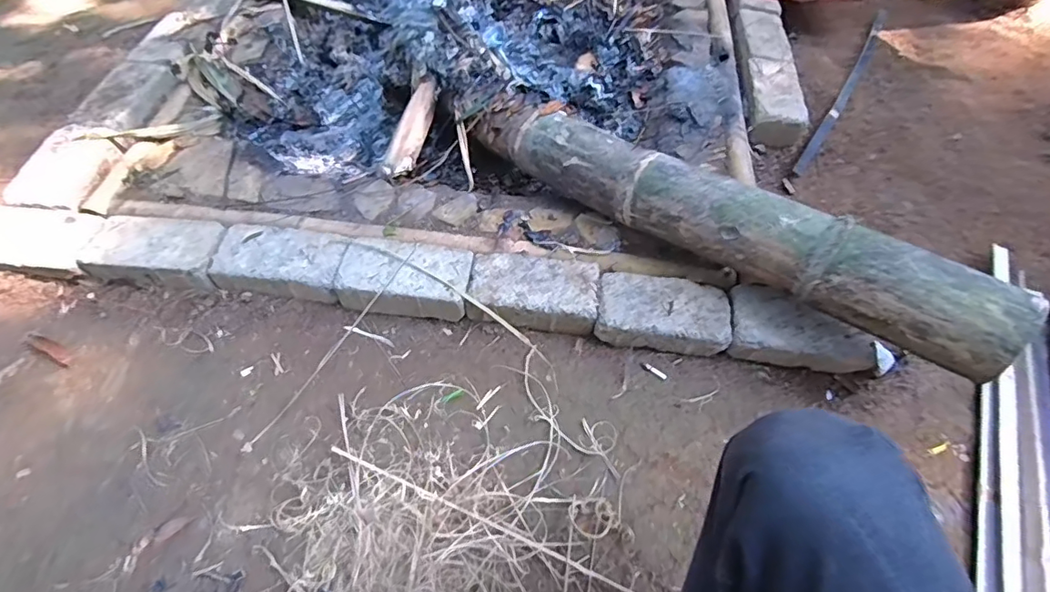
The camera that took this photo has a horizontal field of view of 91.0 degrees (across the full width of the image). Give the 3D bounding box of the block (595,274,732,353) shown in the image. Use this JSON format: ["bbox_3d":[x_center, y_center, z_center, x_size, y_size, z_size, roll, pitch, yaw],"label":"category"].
[{"bbox_3d":[0.220,0.034,0.840,0.201,0.075,0.102,8,57,4],"label":"block"}]

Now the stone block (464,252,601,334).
[{"bbox_3d":[0.015,-0.003,0.865,0.206,0.073,0.114,4,57,1],"label":"stone block"}]

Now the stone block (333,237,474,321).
[{"bbox_3d":[-0.195,-0.025,0.869,0.208,0.078,0.113,8,57,4],"label":"stone block"}]

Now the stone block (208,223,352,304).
[{"bbox_3d":[-0.406,-0.059,0.877,0.208,0.058,0.115,4,57,1],"label":"stone block"}]

